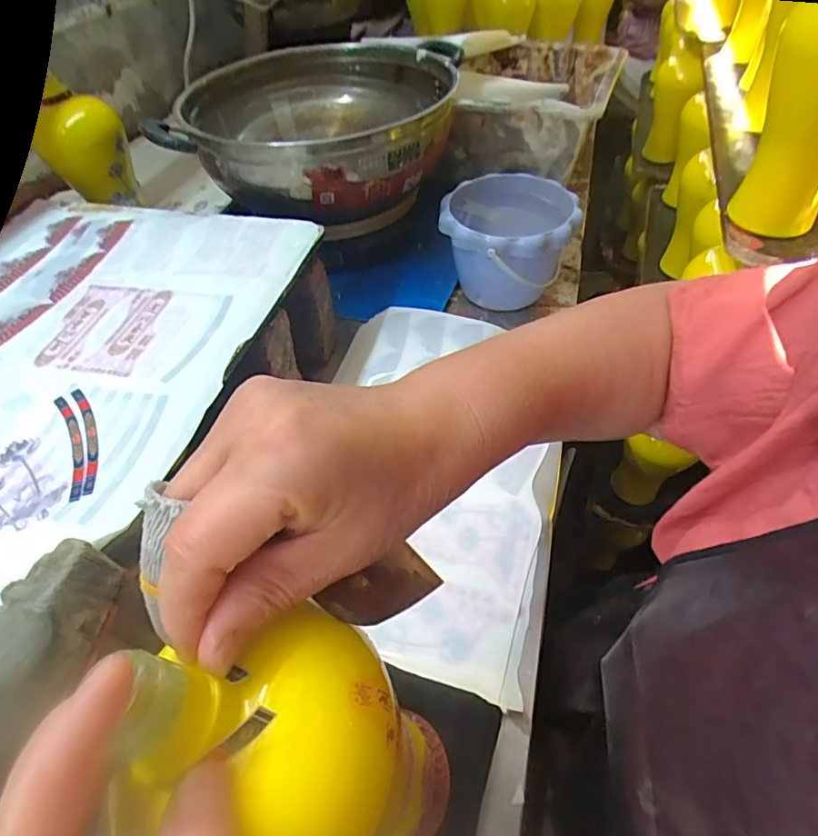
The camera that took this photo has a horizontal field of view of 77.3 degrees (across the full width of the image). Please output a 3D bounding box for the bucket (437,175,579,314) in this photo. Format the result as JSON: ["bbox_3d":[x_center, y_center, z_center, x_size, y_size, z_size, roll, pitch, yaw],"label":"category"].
[{"bbox_3d":[0.119,-0.209,0.631,0.148,0.115,0.161,0,49,0],"label":"bucket"}]

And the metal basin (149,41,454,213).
[{"bbox_3d":[-0.120,-0.386,0.662,0.343,0.109,0.376,0,49,0],"label":"metal basin"}]

